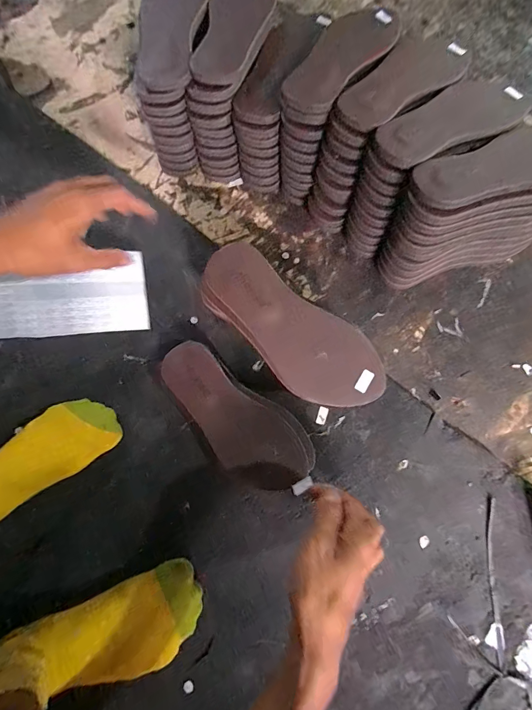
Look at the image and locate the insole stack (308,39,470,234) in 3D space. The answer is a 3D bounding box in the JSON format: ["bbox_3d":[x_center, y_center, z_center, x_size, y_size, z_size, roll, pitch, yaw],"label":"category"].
[{"bbox_3d":[0.173,-0.331,0.535,0.090,0.163,0.272,40,80,12],"label":"insole stack"}]

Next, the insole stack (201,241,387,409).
[{"bbox_3d":[0.026,-0.027,0.407,0.234,0.013,0.094,39,103,5],"label":"insole stack"}]

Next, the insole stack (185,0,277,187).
[{"bbox_3d":[-0.048,-0.428,0.574,0.076,0.155,0.236,17,76,7],"label":"insole stack"}]

